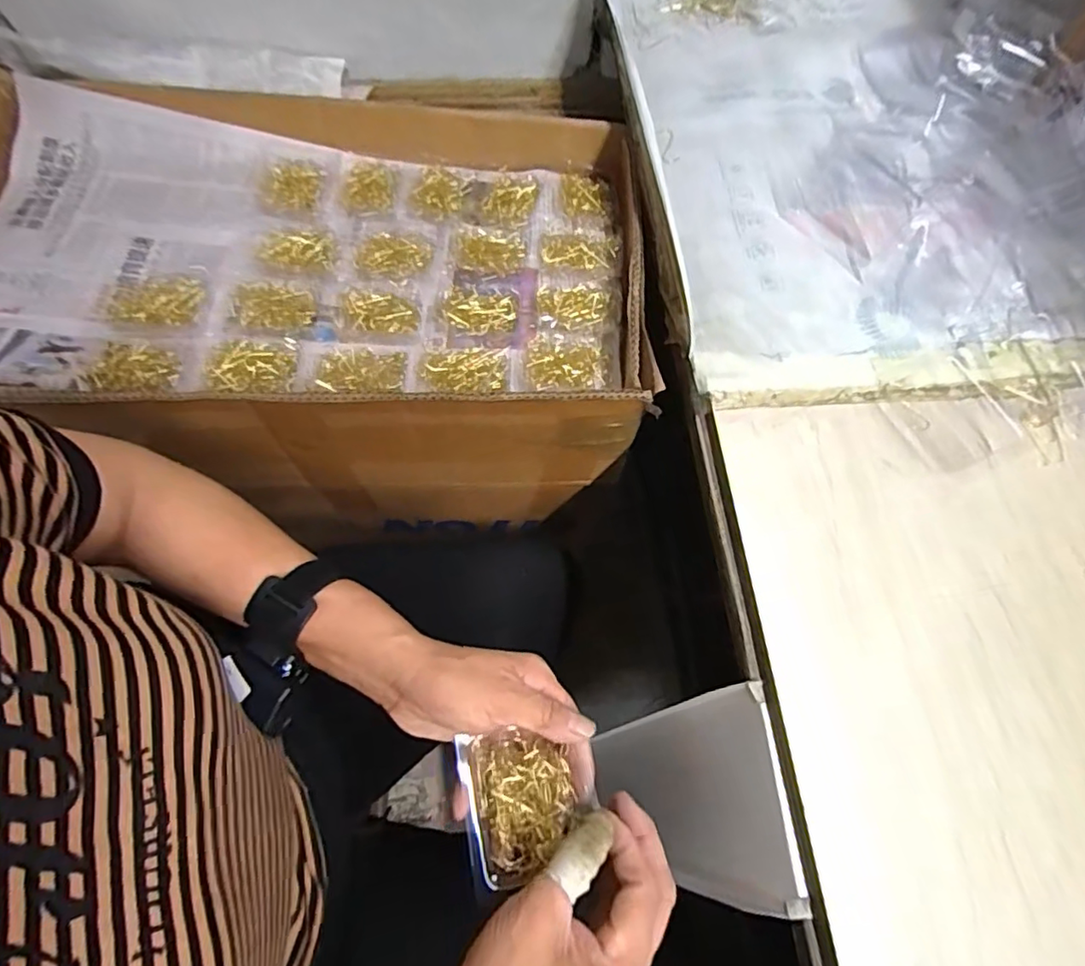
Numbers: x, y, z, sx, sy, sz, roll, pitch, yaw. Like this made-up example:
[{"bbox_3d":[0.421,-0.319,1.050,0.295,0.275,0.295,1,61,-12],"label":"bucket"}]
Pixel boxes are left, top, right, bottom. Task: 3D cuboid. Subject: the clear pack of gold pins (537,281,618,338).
[{"bbox_3d":[0.031,-0.152,0.503,0.069,0.005,0.058,-3,68,-3],"label":"clear pack of gold pins"}]

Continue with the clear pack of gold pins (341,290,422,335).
[{"bbox_3d":[-0.137,-0.145,0.488,0.067,0.005,0.048,0,68,-1],"label":"clear pack of gold pins"}]

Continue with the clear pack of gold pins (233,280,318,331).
[{"bbox_3d":[-0.221,-0.146,0.479,0.065,0.010,0.058,-11,69,-6],"label":"clear pack of gold pins"}]

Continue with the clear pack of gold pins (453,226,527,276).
[{"bbox_3d":[-0.048,-0.212,0.525,0.064,0.007,0.057,0,68,-1],"label":"clear pack of gold pins"}]

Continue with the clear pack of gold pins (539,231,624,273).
[{"bbox_3d":[0.035,-0.211,0.529,0.072,0.005,0.050,2,68,-1],"label":"clear pack of gold pins"}]

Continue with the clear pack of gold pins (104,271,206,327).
[{"bbox_3d":[-0.317,-0.148,0.474,0.079,0.016,0.049,0,68,-1],"label":"clear pack of gold pins"}]

